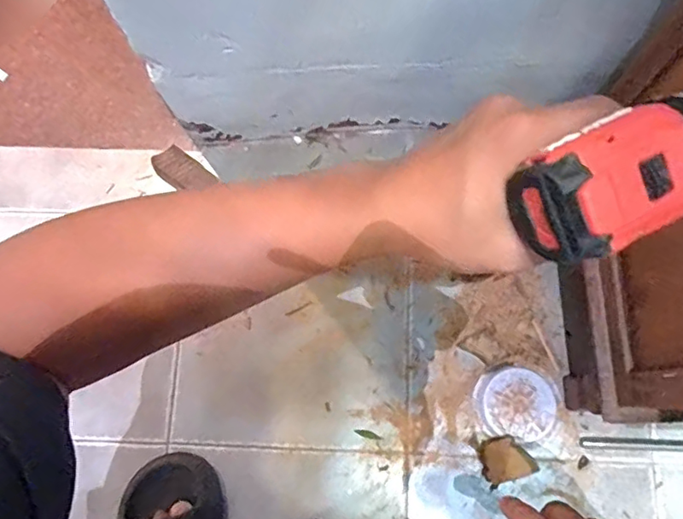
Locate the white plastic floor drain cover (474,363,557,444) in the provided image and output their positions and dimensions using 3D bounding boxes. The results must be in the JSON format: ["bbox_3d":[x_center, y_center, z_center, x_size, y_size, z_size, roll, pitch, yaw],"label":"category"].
[{"bbox_3d":[0.219,0.179,0.686,0.090,0.017,0.090,-17,75,-4],"label":"white plastic floor drain cover"}]

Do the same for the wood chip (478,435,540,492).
[{"bbox_3d":[0.198,0.240,0.664,0.060,0.030,0.051,-21,76,-5],"label":"wood chip"}]

